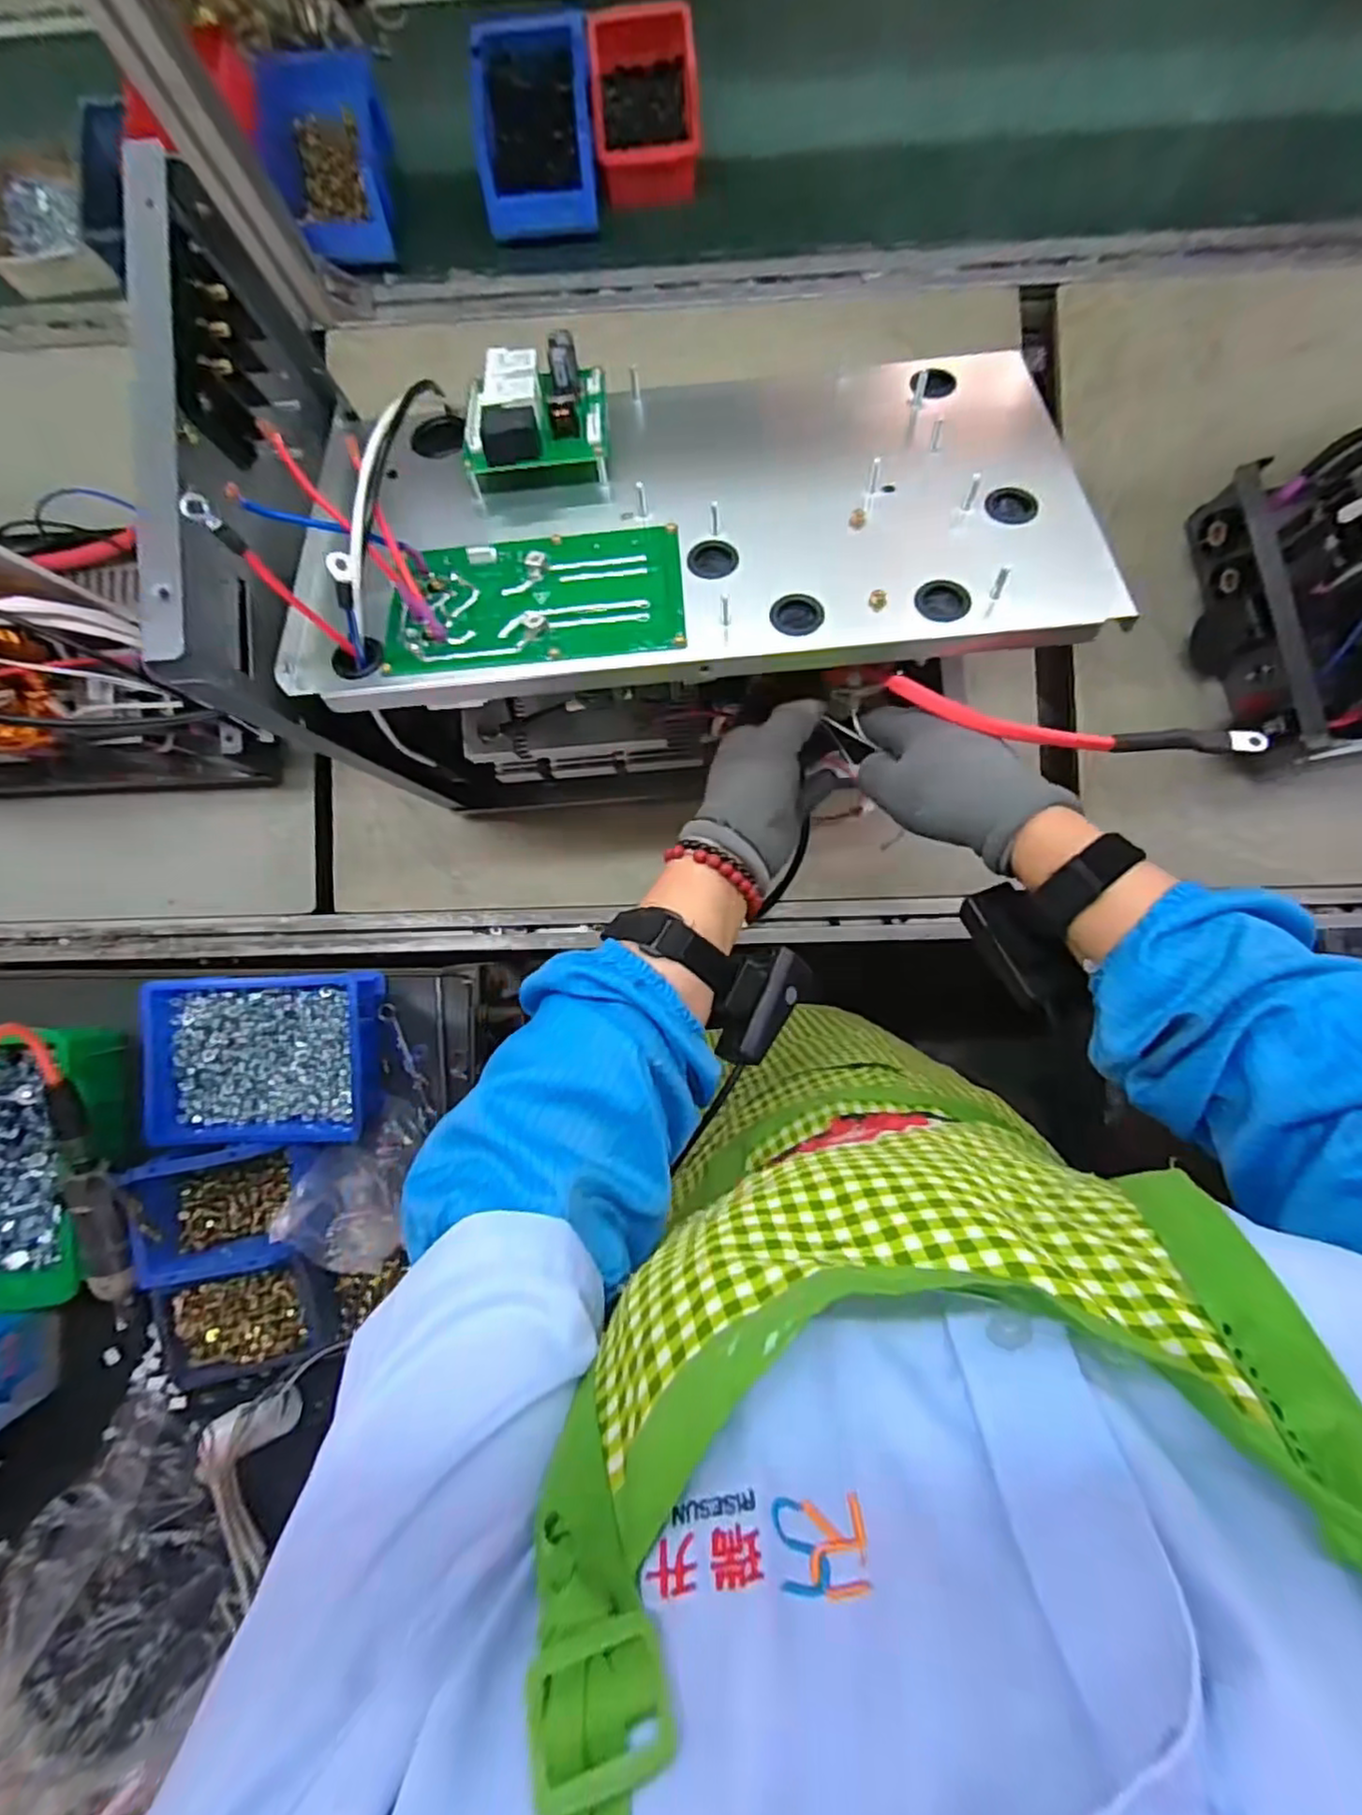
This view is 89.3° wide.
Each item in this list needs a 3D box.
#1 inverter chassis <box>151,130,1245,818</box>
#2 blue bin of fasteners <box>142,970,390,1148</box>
[{"bbox_3d":[-0.003,-0.239,0.481,0.473,0.370,0.248,-4,88,3],"label":"inverter chassis"},{"bbox_3d":[-0.382,0.139,0.640,0.191,0.055,0.148,-3,88,2],"label":"blue bin of fasteners"}]

